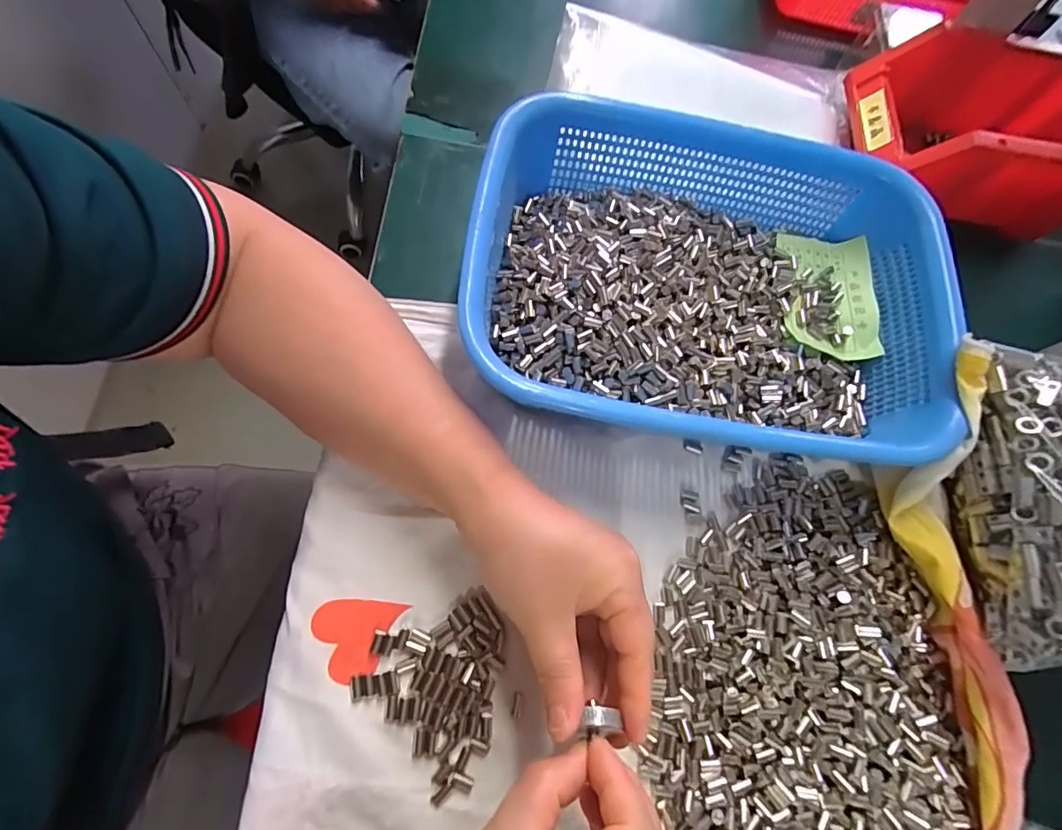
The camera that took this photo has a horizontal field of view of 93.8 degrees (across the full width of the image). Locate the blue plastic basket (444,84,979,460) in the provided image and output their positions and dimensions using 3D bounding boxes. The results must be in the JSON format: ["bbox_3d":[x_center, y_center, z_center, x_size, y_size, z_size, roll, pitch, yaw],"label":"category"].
[{"bbox_3d":[0.104,-0.076,0.312,0.279,0.076,0.207,9,71,-3],"label":"blue plastic basket"}]

